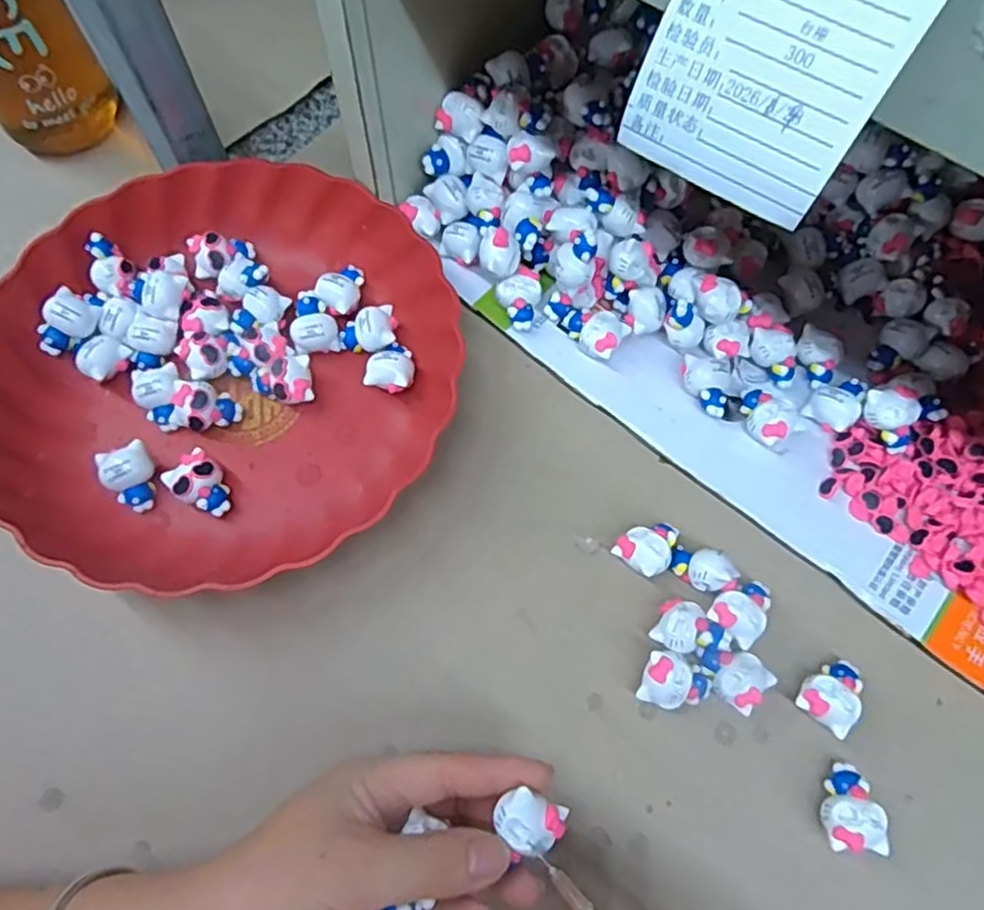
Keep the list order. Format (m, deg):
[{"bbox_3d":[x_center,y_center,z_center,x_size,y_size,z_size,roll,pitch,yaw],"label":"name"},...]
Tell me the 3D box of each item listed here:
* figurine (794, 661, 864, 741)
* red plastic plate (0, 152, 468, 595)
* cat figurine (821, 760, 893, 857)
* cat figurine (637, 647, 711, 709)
[{"bbox_3d":[0.163,0.113,0.326,0.033,0.016,0.026,-41,75,-15],"label":"figurine"},{"bbox_3d":[-0.144,-0.052,0.368,0.235,0.046,0.226,0,69,-1],"label":"red plastic plate"},{"bbox_3d":[0.160,0.158,0.309,0.025,0.019,0.034,3,69,0],"label":"cat figurine"},{"bbox_3d":[0.087,0.109,0.327,0.032,0.023,0.024,17,70,6],"label":"cat figurine"}]

